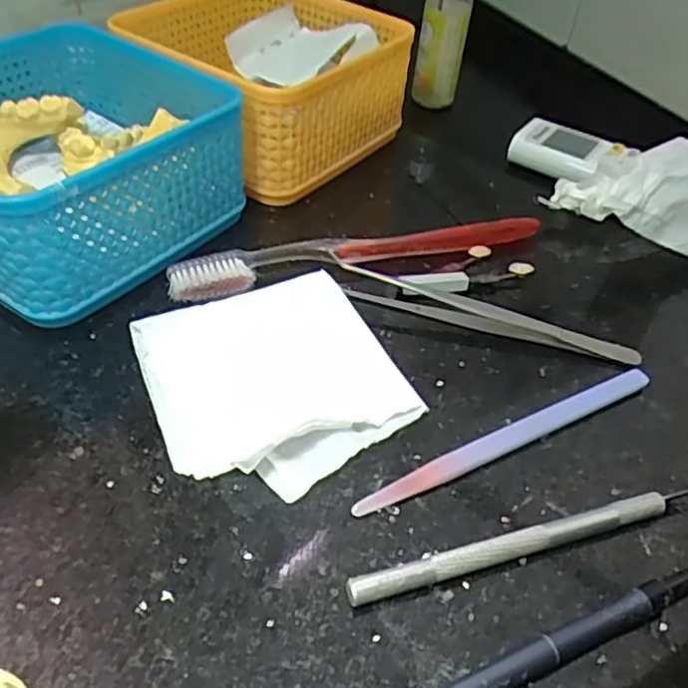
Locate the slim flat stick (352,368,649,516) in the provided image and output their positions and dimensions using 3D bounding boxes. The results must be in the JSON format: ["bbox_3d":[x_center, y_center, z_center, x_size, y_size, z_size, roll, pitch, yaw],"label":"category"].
[{"bbox_3d":[0.065,0.035,0.253,0.137,0.005,0.011,-19,50,-24],"label":"slim flat stick"}]

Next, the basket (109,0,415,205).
[{"bbox_3d":[-0.045,-0.152,0.387,0.131,0.068,0.131,31,50,23],"label":"basket"}]

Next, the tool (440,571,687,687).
[{"bbox_3d":[0.056,0.091,0.193,0.159,0.009,0.009,-14,48,-20],"label":"tool"}]

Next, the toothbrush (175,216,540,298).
[{"bbox_3d":[0.010,-0.045,0.319,0.184,0.015,0.019,-10,47,-16],"label":"toothbrush"}]

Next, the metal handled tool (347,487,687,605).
[{"bbox_3d":[0.064,0.063,0.221,0.134,0.009,0.010,-10,47,-16],"label":"metal handled tool"}]

